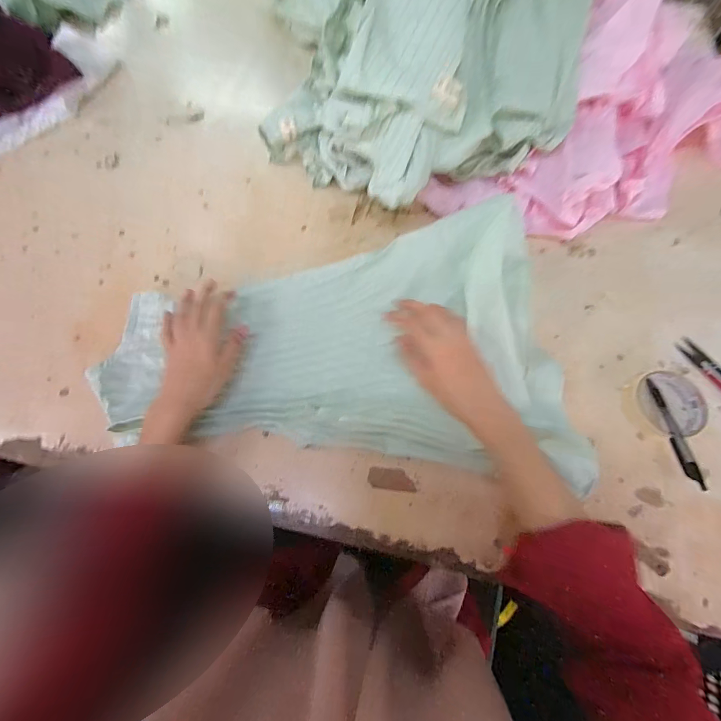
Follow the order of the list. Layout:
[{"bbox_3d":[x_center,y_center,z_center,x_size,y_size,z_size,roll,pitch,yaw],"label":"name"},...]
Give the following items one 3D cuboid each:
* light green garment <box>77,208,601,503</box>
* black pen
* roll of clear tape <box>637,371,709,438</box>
[{"bbox_3d":[-0.017,-0.040,0.409,0.556,0.124,0.280,6,66,1],"label":"light green garment"},{"bbox_3d":[0.369,0.081,0.400,0.014,0.014,0.142,9,52,2],"label":"black pen"},{"bbox_3d":[0.388,0.052,0.421,0.079,0.027,0.079,-19,70,-8],"label":"roll of clear tape"}]

